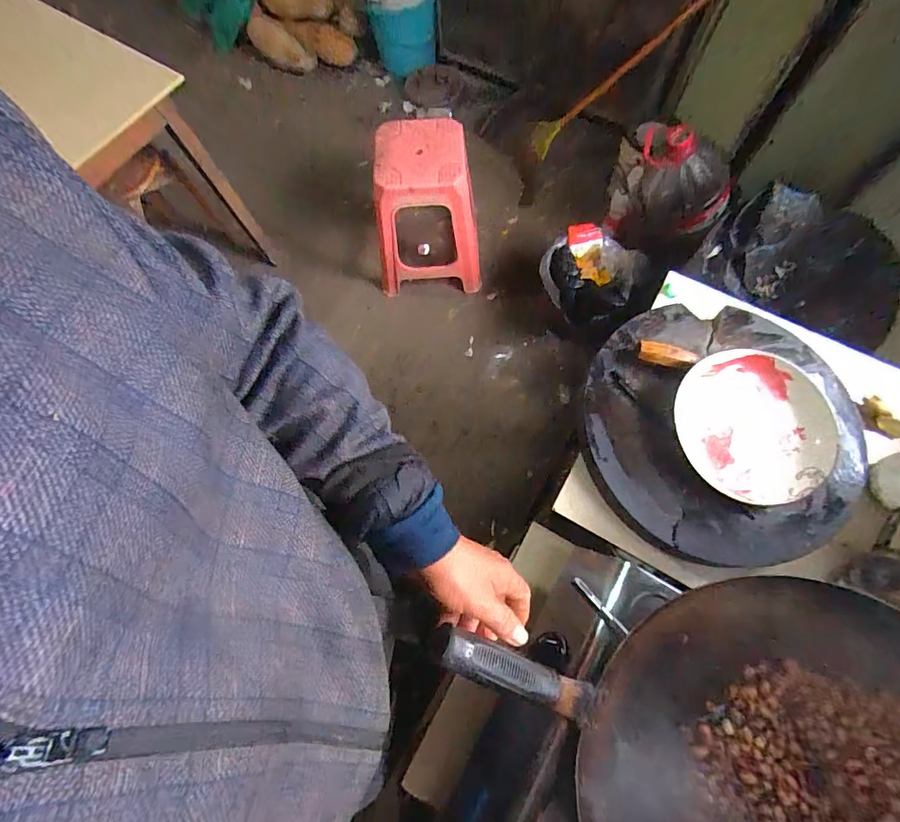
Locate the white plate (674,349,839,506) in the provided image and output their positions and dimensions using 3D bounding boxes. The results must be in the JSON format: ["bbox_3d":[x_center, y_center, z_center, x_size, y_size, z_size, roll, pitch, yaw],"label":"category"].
[{"bbox_3d":[0.393,0.019,0.582,0.190,0.037,0.188,-1,71,1],"label":"white plate"}]

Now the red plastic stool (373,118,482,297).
[{"bbox_3d":[-0.068,-0.651,1.475,0.347,0.439,0.341,2,71,2],"label":"red plastic stool"}]

